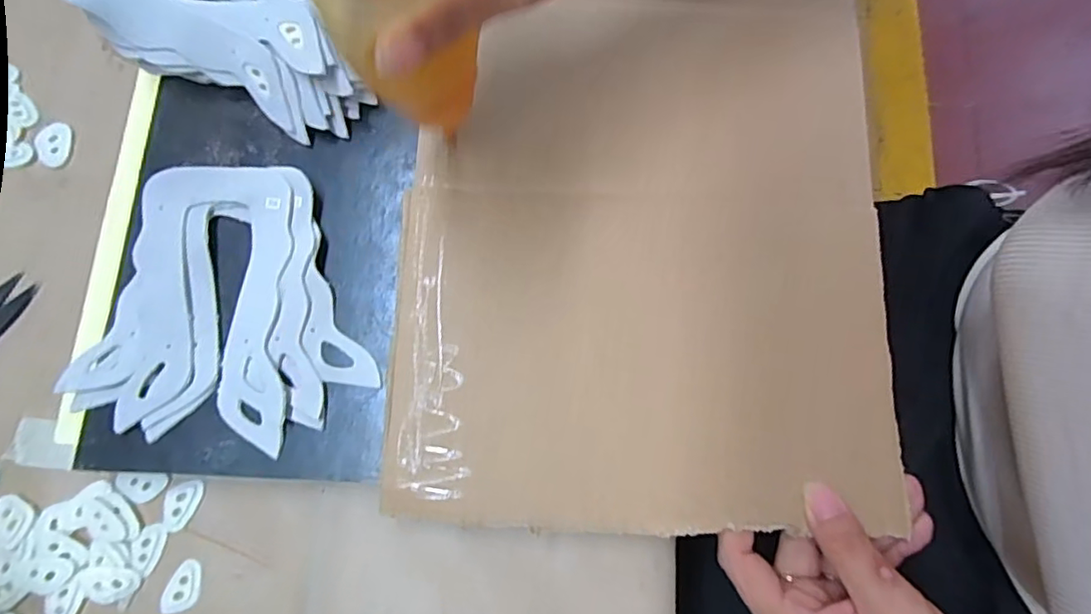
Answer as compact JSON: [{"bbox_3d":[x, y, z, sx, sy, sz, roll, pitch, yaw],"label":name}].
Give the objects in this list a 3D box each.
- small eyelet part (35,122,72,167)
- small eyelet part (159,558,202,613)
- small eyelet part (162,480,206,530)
[{"bbox_3d":[-0.281,-0.093,0.323,0.019,0.004,0.026,-8,77,-2],"label":"small eyelet part"},{"bbox_3d":[-0.176,0.137,0.277,0.017,0.004,0.025,19,78,4],"label":"small eyelet part"},{"bbox_3d":[-0.183,0.099,0.286,0.018,0.004,0.024,8,77,1],"label":"small eyelet part"}]

